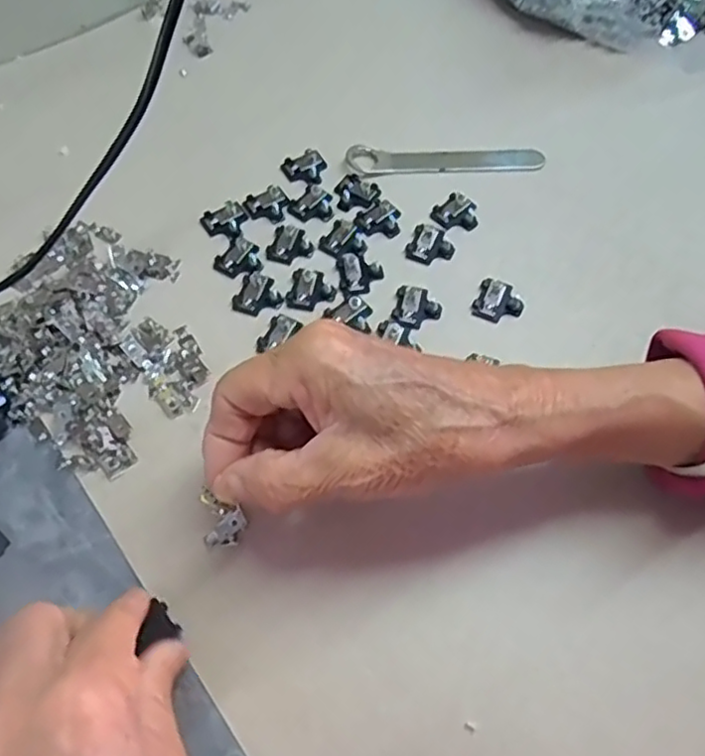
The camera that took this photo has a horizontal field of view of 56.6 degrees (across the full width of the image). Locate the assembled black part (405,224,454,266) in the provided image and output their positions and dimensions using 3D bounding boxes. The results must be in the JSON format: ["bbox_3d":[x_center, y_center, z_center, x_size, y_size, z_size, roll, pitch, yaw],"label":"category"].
[{"bbox_3d":[0.043,-0.073,0.357,0.024,0.004,0.024,24,64,12],"label":"assembled black part"}]

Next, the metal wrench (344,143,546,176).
[{"bbox_3d":[0.055,-0.130,0.391,0.115,0.007,0.022,2,62,0],"label":"metal wrench"}]

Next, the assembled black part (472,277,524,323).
[{"bbox_3d":[0.076,-0.039,0.340,0.024,0.006,0.023,22,64,11],"label":"assembled black part"}]

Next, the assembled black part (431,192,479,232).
[{"bbox_3d":[0.059,-0.093,0.367,0.023,0.004,0.024,-35,67,-18],"label":"assembled black part"}]

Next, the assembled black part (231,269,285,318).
[{"bbox_3d":[-0.049,-0.044,0.342,0.025,0.004,0.025,18,63,9],"label":"assembled black part"}]

